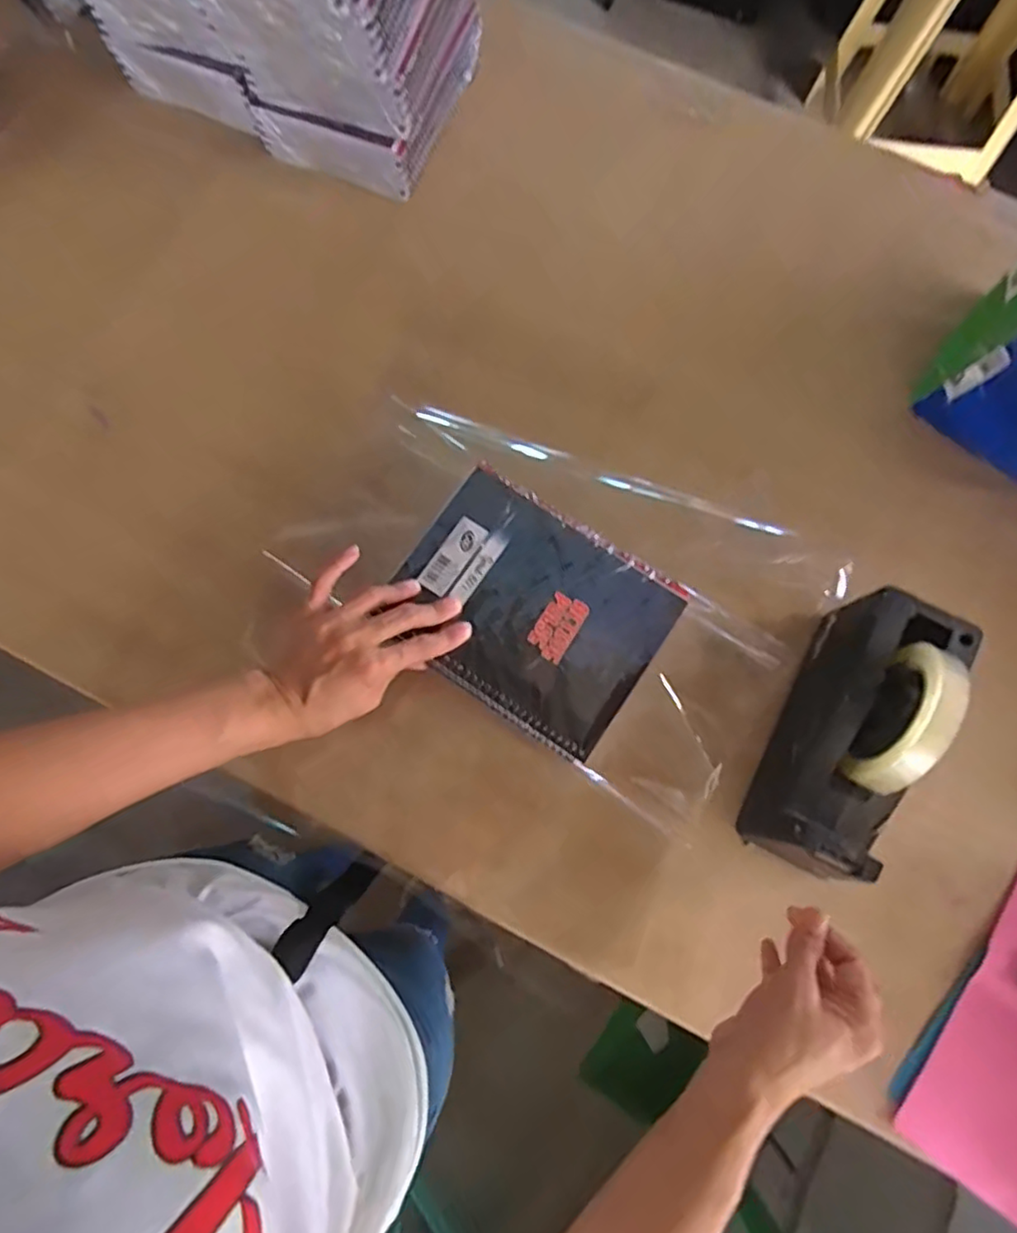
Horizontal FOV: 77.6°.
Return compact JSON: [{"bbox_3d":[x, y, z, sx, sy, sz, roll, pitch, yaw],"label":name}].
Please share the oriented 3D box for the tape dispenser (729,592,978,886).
[{"bbox_3d":[0.244,0.081,0.442,0.077,0.135,0.193,27,79,6],"label":"tape dispenser"}]

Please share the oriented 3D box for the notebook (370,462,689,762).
[{"bbox_3d":[0.016,-0.005,0.481,0.192,0.011,0.150,33,79,7],"label":"notebook"}]

